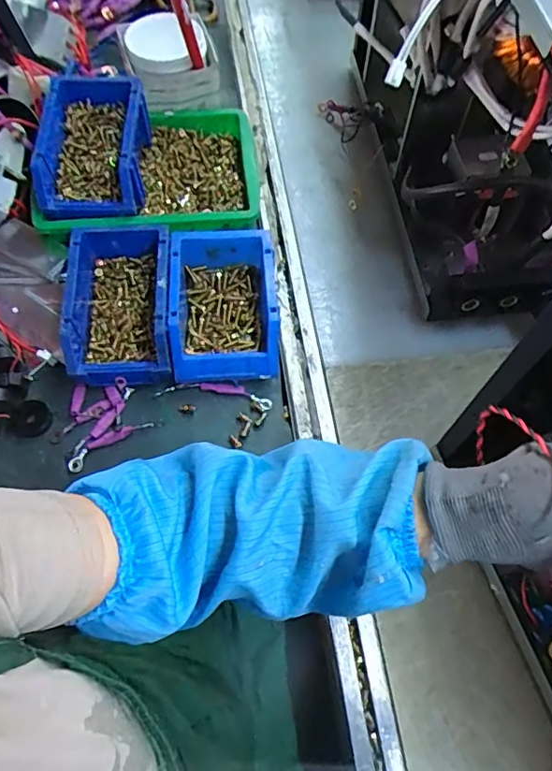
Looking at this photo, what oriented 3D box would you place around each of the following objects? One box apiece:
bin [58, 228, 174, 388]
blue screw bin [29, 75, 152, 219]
[{"bbox_3d":[-0.165,-0.084,0.555,0.108,0.070,0.164,-4,63,-4],"label":"bin"},{"bbox_3d":[-0.206,-0.268,0.589,0.116,0.063,0.172,-5,63,-5],"label":"blue screw bin"}]

